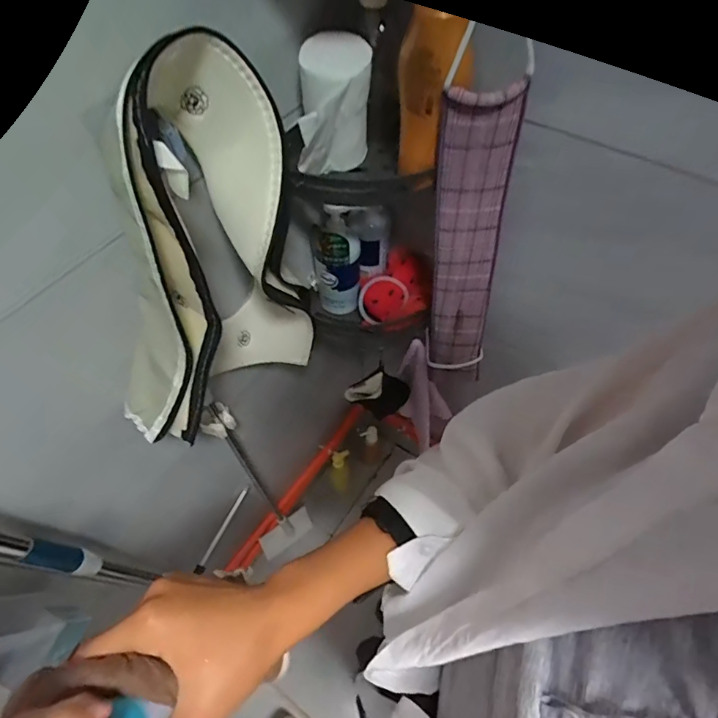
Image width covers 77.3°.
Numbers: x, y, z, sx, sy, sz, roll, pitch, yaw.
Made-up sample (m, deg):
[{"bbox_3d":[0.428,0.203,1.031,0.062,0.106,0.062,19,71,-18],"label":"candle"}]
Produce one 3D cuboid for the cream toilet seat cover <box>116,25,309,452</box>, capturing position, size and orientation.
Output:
[{"bbox_3d":[-0.165,-0.060,0.493,0.137,0.439,0.248,14,60,9],"label":"cream toilet seat cover"}]

